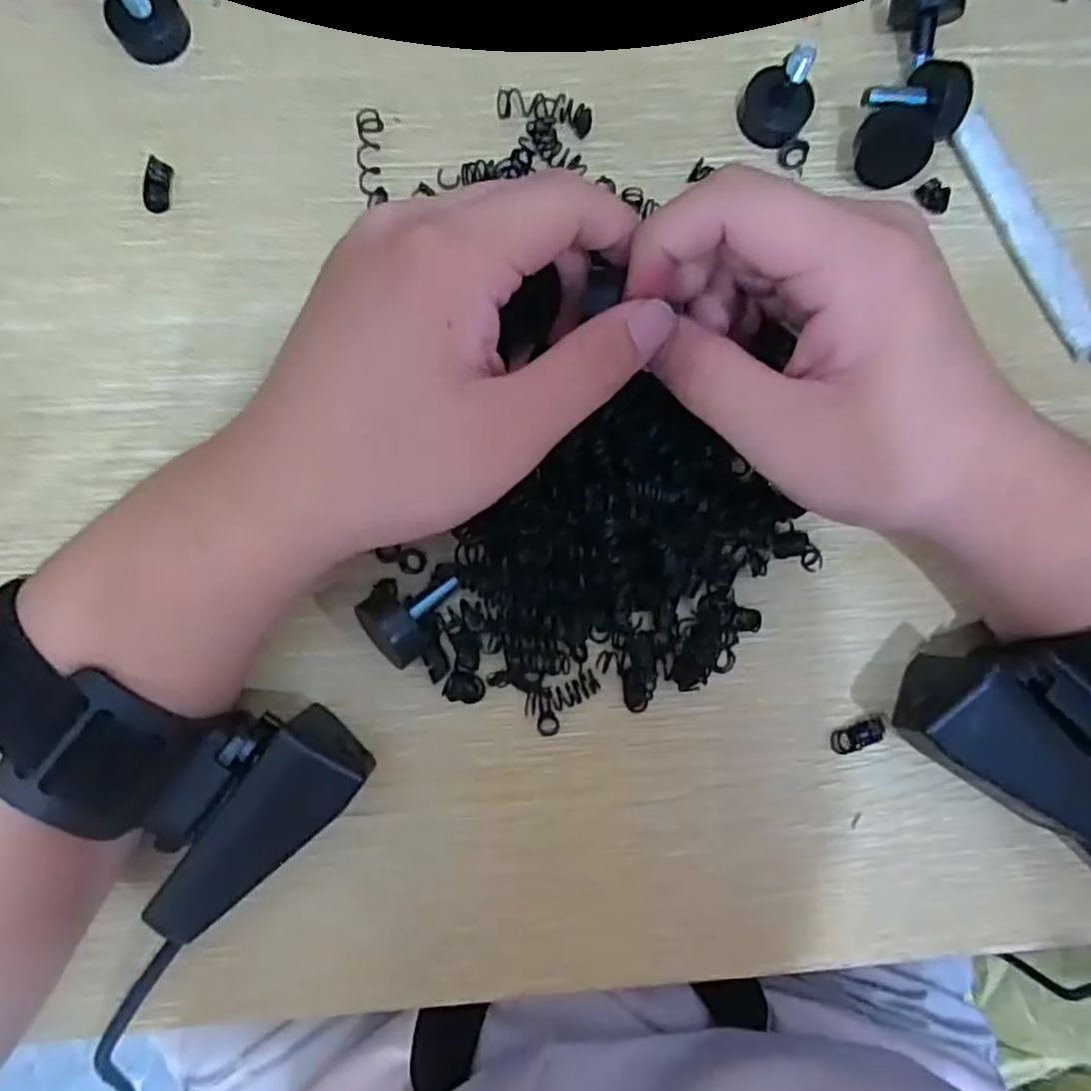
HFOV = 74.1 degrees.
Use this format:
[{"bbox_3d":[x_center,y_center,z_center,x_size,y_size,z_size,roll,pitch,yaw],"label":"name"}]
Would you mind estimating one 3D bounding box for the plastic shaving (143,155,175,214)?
[{"bbox_3d":[-0.134,-0.125,0.250,0.008,0.004,0.019,7,86,-3],"label":"plastic shaving"}]

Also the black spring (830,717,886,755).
[{"bbox_3d":[0.109,0.066,0.251,0.020,0.004,0.009,-19,87,-4],"label":"black spring"}]

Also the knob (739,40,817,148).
[{"bbox_3d":[0.084,-0.160,0.252,0.024,0.029,0.022,-17,87,-4],"label":"knob"}]

